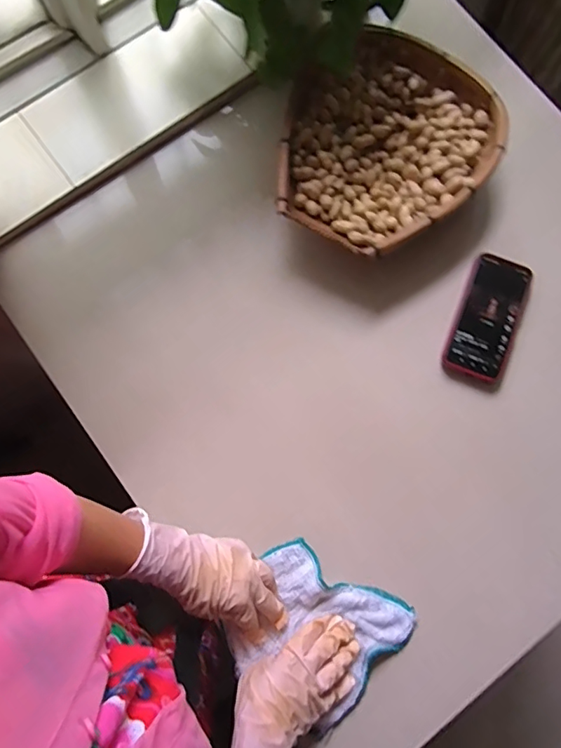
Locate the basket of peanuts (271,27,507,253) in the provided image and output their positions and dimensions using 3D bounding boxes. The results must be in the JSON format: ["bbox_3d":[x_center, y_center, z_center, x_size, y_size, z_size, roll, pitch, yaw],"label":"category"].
[{"bbox_3d":[0.125,-0.294,0.621,0.315,0.062,0.256,-42,83,-7],"label":"basket of peanuts"}]

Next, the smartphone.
[{"bbox_3d":[0.270,-0.074,0.621,0.075,0.011,0.166,22,80,3],"label":"smartphone"}]

